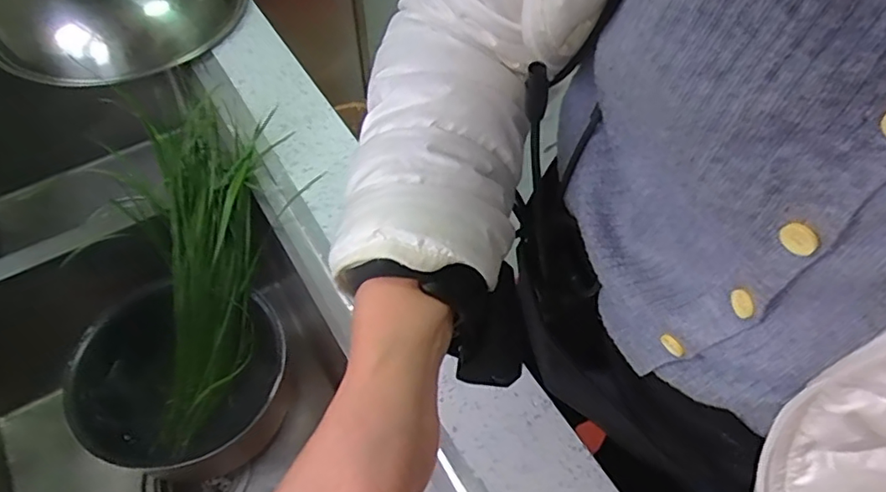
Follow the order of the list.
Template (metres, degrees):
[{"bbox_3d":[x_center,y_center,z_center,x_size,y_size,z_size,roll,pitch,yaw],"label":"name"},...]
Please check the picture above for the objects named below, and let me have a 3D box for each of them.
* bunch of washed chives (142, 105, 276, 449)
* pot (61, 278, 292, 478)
[{"bbox_3d":[-0.248,0.032,0.611,0.099,0.062,0.354,5,99,2],"label":"bunch of washed chives"},{"bbox_3d":[-0.276,0.147,0.626,0.206,0.127,0.188,0,57,-1],"label":"pot"}]

